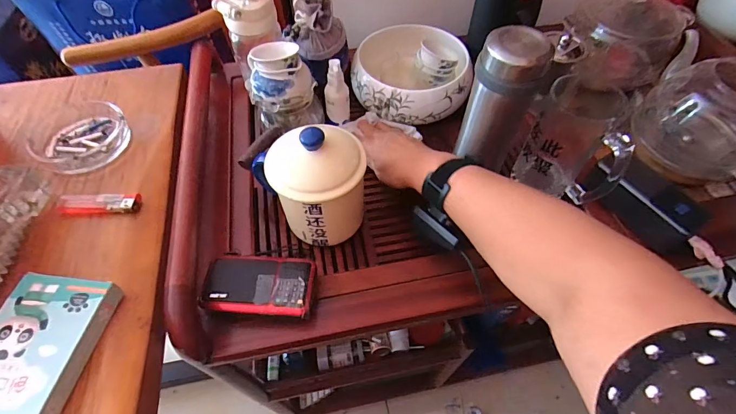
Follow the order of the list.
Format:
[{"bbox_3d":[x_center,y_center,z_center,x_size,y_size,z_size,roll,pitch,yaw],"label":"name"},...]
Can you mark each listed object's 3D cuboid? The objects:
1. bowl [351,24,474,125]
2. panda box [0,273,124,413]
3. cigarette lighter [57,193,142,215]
[{"bbox_3d":[0.066,-0.210,0.578,0.180,0.076,0.147,2,54,-1],"label":"bowl"},{"bbox_3d":[-0.281,0.119,0.314,0.088,0.028,0.120,6,54,2],"label":"panda box"},{"bbox_3d":[-0.297,-0.003,0.408,0.087,0.015,0.022,-2,54,-4],"label":"cigarette lighter"}]

